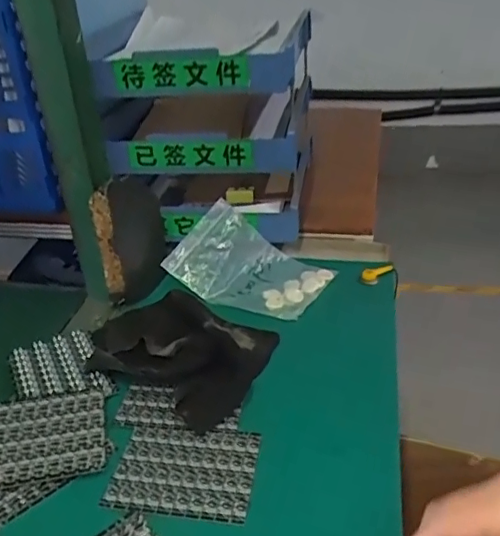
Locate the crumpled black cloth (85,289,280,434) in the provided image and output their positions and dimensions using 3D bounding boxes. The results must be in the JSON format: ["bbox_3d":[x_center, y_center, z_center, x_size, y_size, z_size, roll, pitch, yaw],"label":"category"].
[{"bbox_3d":[-0.072,0.072,0.556,0.180,0.033,0.138,14,35,29],"label":"crumpled black cloth"}]

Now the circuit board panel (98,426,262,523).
[{"bbox_3d":[-0.051,0.158,0.444,0.107,0.004,0.081,1,30,9],"label":"circuit board panel"}]

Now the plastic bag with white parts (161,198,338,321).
[{"bbox_3d":[0.003,-0.012,0.664,0.168,0.066,0.123,13,34,28],"label":"plastic bag with white parts"}]

